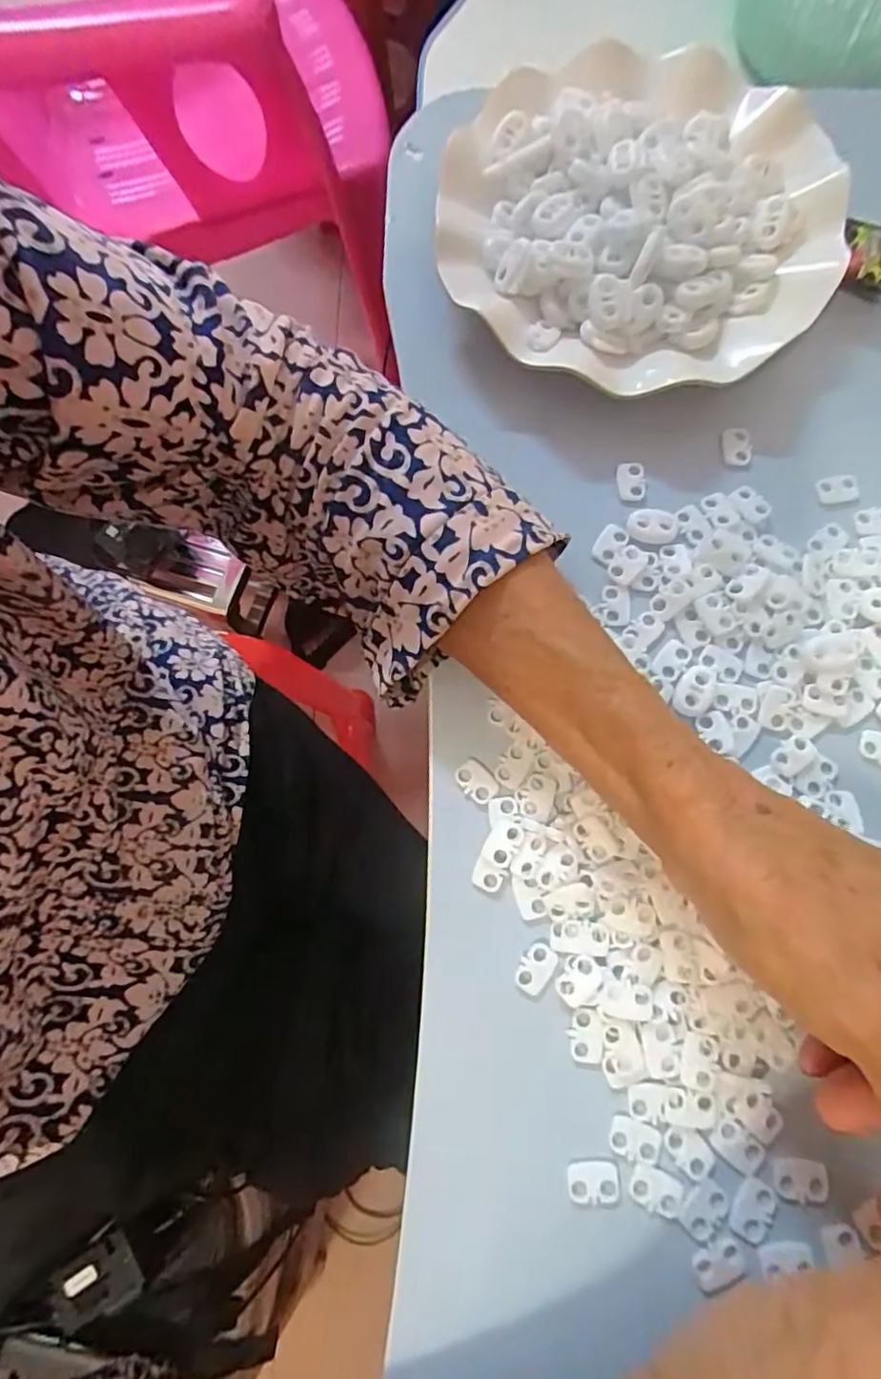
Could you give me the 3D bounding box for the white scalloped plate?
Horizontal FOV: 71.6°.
[{"bbox_3d":[0.093,-0.220,0.293,0.180,0.036,0.185,0,76,1],"label":"white scalloped plate"}]

